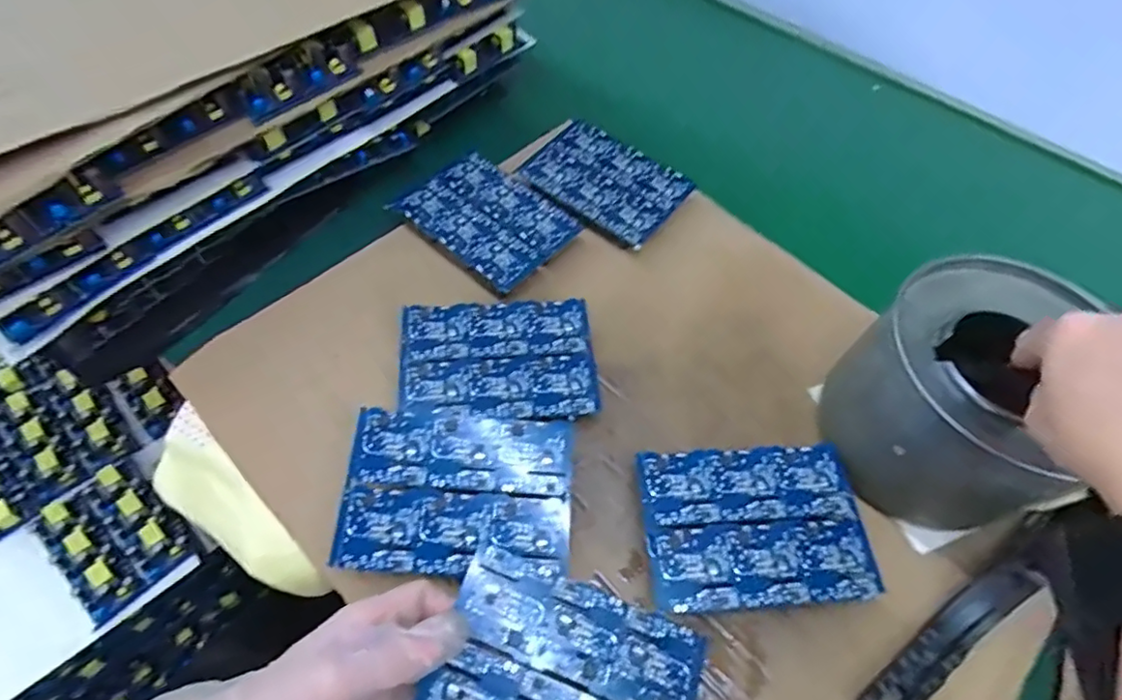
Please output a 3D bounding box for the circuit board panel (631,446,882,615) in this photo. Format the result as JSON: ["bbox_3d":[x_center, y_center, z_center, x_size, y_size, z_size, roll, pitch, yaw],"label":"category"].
[{"bbox_3d":[0.119,0.107,0.356,0.133,0.004,0.094,-2,58,-5],"label":"circuit board panel"}]

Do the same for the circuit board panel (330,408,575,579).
[{"bbox_3d":[-0.061,0.079,0.349,0.133,0.014,0.099,2,54,1],"label":"circuit board panel"}]

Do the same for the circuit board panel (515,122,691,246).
[{"bbox_3d":[0.041,-0.150,0.511,0.128,0.006,0.099,36,64,16],"label":"circuit board panel"}]

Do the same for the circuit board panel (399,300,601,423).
[{"bbox_3d":[-0.044,0.007,0.407,0.131,0.004,0.095,-3,59,-6],"label":"circuit board panel"}]

